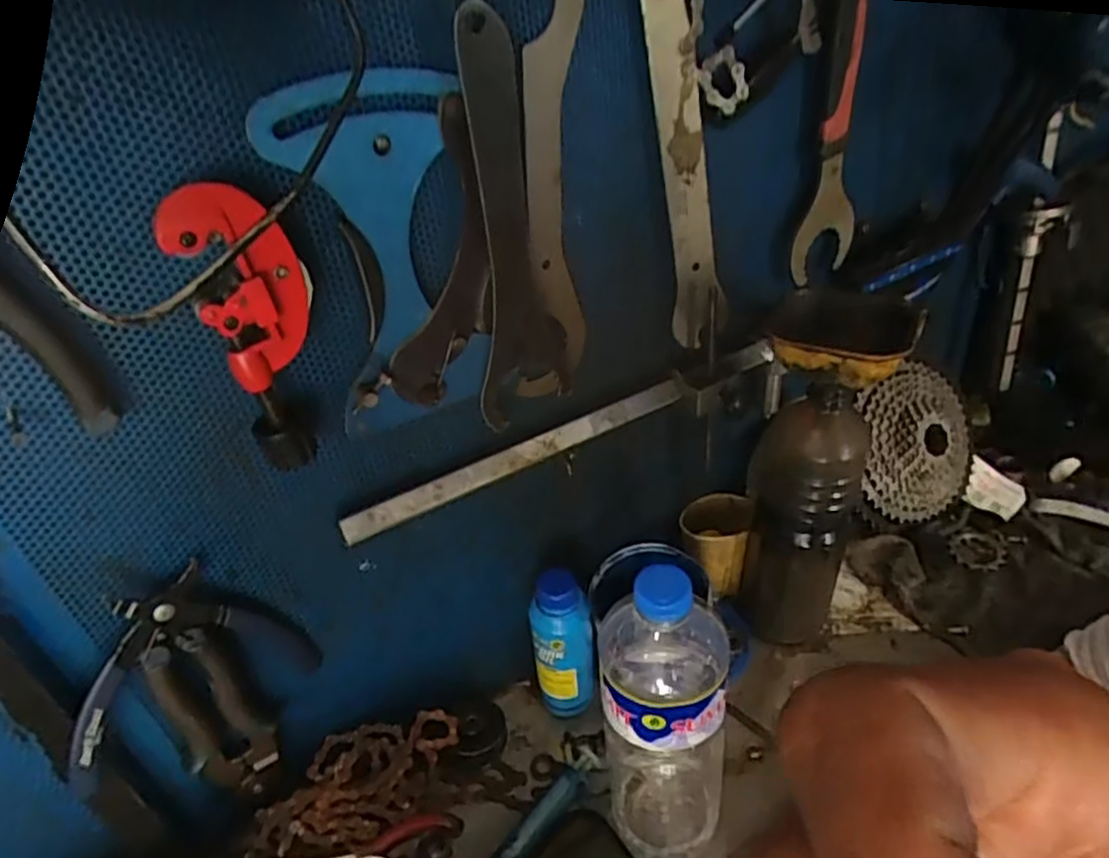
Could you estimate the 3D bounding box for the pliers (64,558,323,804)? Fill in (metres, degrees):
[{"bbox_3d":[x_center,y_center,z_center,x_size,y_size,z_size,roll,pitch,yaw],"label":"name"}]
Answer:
[{"bbox_3d":[-0.234,0.148,0.436,0.150,0.127,0.013,-30,41,-27],"label":"pliers"}]

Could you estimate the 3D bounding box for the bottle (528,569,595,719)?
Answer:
[{"bbox_3d":[0.006,0.181,0.582,0.050,0.150,0.041,-5,36,4],"label":"bottle"}]

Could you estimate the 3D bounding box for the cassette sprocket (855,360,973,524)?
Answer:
[{"bbox_3d":[0.380,0.015,0.727,0.152,0.156,0.033,-24,10,-20],"label":"cassette sprocket"}]

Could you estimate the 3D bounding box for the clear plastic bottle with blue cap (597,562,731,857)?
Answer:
[{"bbox_3d":[0.066,0.192,0.455,0.084,0.269,0.069,5,37,16],"label":"clear plastic bottle with blue cap"}]

